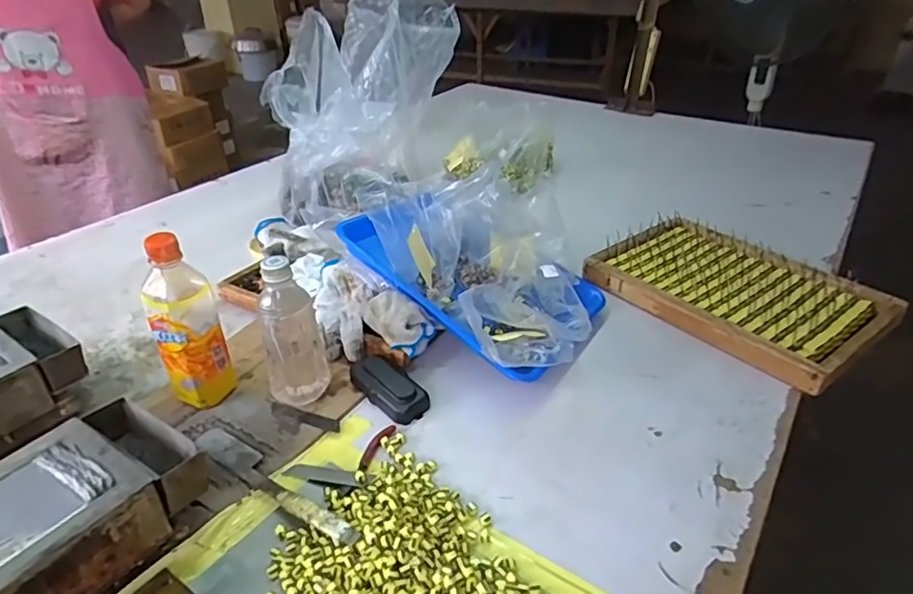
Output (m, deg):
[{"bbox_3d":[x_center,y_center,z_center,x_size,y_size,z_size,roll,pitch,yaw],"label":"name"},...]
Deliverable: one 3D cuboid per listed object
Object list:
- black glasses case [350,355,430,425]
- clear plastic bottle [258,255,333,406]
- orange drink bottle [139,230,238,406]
[{"bbox_3d":[-0.082,0.104,0.678,0.050,0.027,0.110,-27,42,-34],"label":"black glasses case"},{"bbox_3d":[-0.187,0.036,0.646,0.068,0.177,0.080,-10,35,-15],"label":"clear plastic bottle"},{"bbox_3d":[-0.302,0.032,0.639,0.070,0.217,0.068,-17,37,-23],"label":"orange drink bottle"}]

